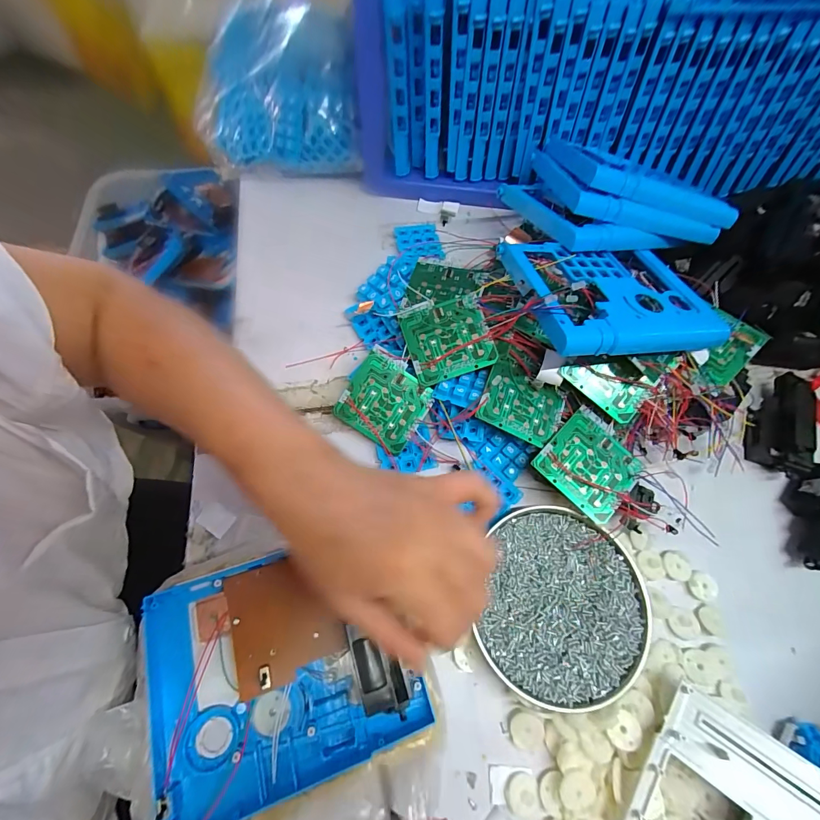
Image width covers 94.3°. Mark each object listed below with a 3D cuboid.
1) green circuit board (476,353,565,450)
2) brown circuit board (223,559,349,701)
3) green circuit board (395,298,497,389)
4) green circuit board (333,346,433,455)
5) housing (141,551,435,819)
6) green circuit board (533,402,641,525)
[{"bbox_3d":[0.096,-0.006,0.326,0.071,0.009,0.061,32,68,-3],"label":"green circuit board"},{"bbox_3d":[-0.087,0.143,0.261,0.068,0.009,0.072,-19,68,-10],"label":"brown circuit board"},{"bbox_3d":[0.032,-0.064,0.338,0.071,0.005,0.071,-18,81,4],"label":"green circuit board"},{"bbox_3d":[-0.022,-0.008,0.343,0.072,0.007,0.072,35,89,1],"label":"green circuit board"},{"bbox_3d":[-0.082,0.164,0.245,0.168,0.035,0.134,-16,68,-9],"label":"housing"},{"bbox_3d":[0.150,0.045,0.317,0.071,0.004,0.071,43,74,11],"label":"green circuit board"}]

